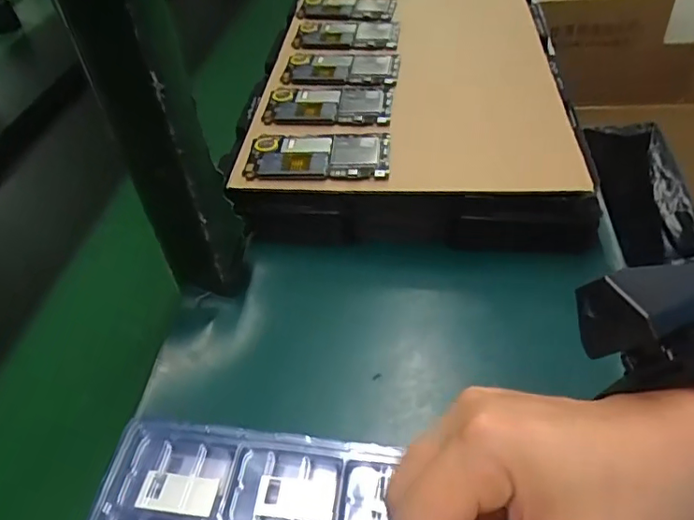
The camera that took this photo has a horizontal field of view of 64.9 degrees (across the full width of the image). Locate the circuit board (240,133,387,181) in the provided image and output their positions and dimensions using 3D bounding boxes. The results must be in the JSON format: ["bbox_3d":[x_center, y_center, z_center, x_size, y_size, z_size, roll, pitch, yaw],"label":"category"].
[{"bbox_3d":[-0.025,-0.092,0.477,0.122,0.014,0.065,3,44,3],"label":"circuit board"}]

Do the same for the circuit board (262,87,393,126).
[{"bbox_3d":[-0.019,-0.152,0.533,0.122,0.014,0.069,-1,44,7],"label":"circuit board"}]

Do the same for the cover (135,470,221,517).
[{"bbox_3d":[-0.097,0.134,0.313,0.043,0.008,0.022,2,45,10],"label":"cover"}]

